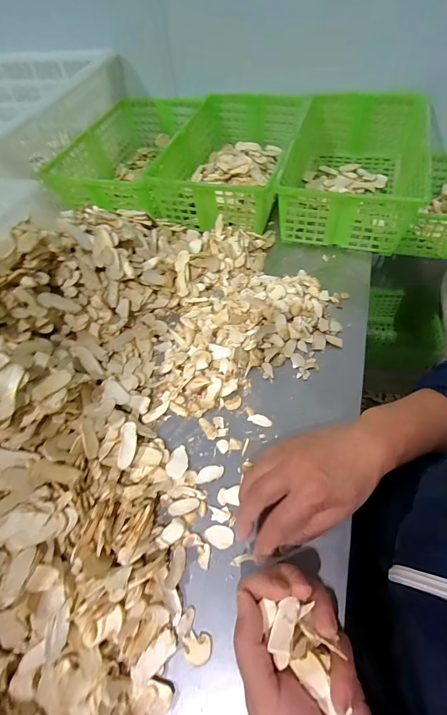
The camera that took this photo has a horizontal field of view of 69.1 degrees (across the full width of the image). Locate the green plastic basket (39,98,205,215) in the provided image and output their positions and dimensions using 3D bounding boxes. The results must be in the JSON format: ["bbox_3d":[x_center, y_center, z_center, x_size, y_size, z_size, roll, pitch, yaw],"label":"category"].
[{"bbox_3d":[-0.190,-0.422,0.694,0.213,0.107,0.360,12,58,13],"label":"green plastic basket"}]

